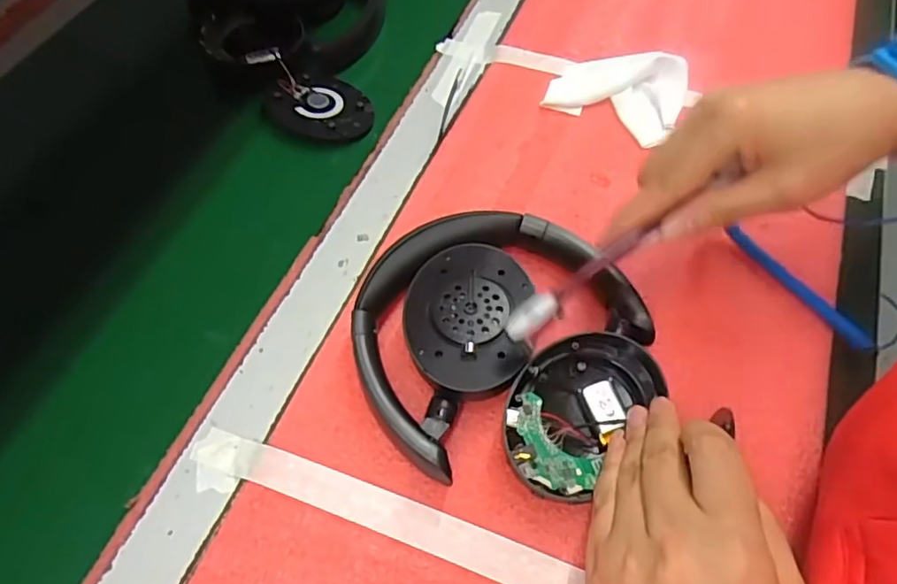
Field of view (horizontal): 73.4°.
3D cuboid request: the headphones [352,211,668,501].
[{"bbox_3d":[0.030,0.026,0.323,0.153,0.029,0.149,9,59,6],"label":"headphones"}]

